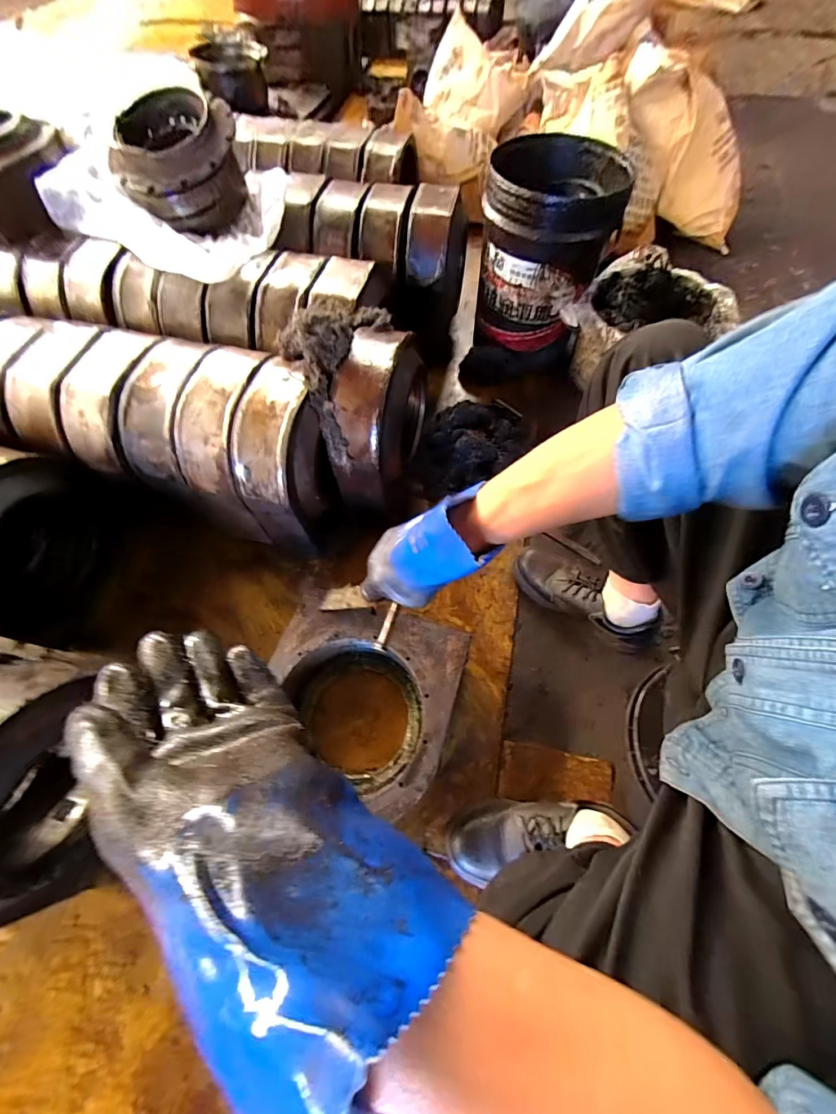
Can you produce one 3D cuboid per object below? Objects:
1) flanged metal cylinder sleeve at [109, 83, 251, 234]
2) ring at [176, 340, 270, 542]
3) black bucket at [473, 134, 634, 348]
[{"bbox_3d":[-0.486,-0.813,0.839,0.237,0.155,0.209,-10,63,-4],"label":"flanged metal cylinder sleeve"},{"bbox_3d":[-0.320,-0.213,0.758,0.103,0.266,0.252,11,63,7],"label":"ring"},{"bbox_3d":[0.298,-0.728,0.956,0.277,0.305,0.298,-1,64,2],"label":"black bucket"}]

